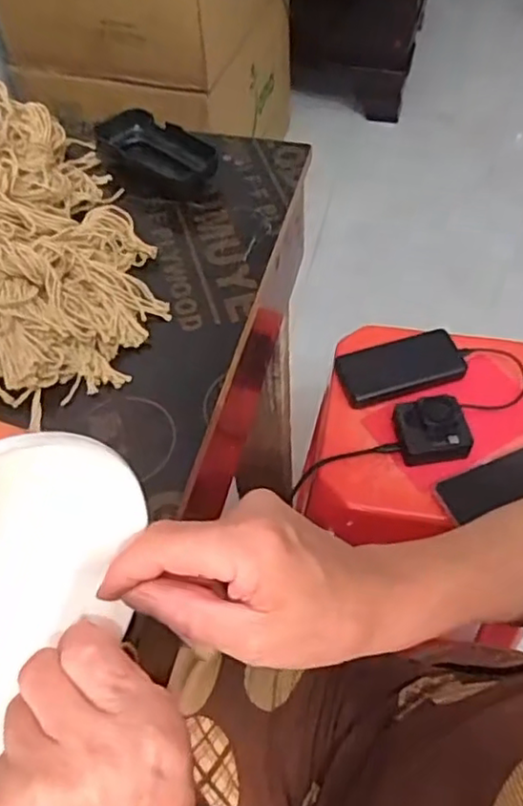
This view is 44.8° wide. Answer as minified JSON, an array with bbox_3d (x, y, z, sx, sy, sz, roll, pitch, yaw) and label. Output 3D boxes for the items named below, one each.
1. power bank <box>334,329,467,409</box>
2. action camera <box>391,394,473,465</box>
[{"bbox_3d":[0.177,-0.045,0.808,0.153,0.020,0.075,-15,55,-8],"label":"power bank"},{"bbox_3d":[0.198,0.029,0.737,0.080,0.032,0.073,-3,54,0],"label":"action camera"}]

